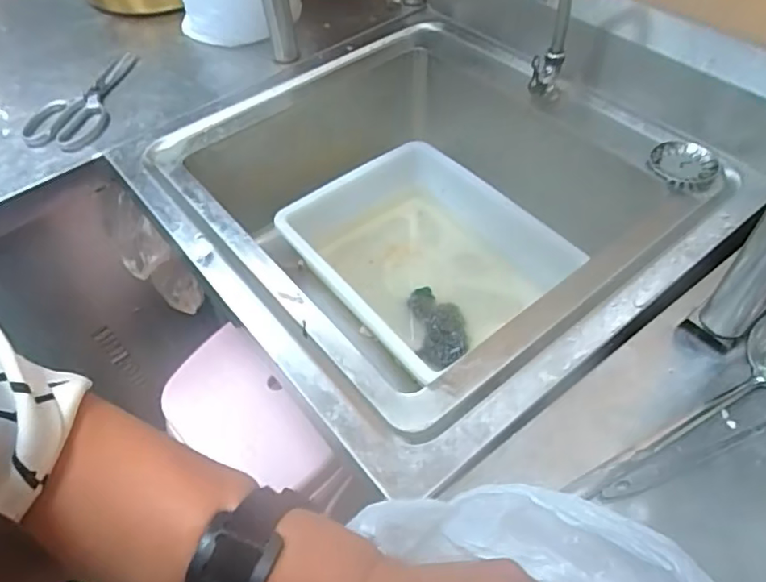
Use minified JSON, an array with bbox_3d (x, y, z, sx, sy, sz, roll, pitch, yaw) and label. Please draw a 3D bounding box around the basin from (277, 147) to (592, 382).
[{"bbox_3d":[0.053,-0.060,0.815,0.294,0.085,0.336,-34,59,-21],"label":"basin"}]

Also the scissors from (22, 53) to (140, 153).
[{"bbox_3d":[-0.408,-0.283,0.813,0.099,0.019,0.243,12,54,11],"label":"scissors"}]

